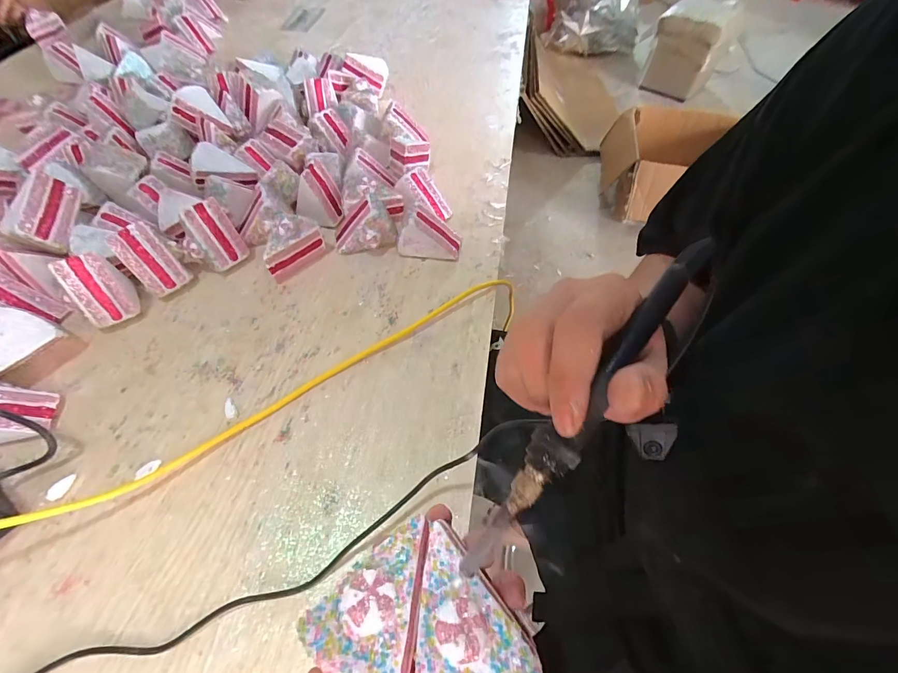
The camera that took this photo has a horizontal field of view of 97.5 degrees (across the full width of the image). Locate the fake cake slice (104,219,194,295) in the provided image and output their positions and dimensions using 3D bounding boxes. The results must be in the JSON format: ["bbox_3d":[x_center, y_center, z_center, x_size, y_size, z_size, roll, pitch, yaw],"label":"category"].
[{"bbox_3d":[-0.393,-0.101,0.518,0.051,0.090,0.040,-41,41,-24],"label":"fake cake slice"}]

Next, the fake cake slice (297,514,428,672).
[{"bbox_3d":[-0.048,0.143,0.218,0.063,0.022,0.080,4,55,2],"label":"fake cake slice"}]

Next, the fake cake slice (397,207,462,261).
[{"bbox_3d":[-0.029,-0.150,0.574,0.092,0.066,0.050,0,55,-1],"label":"fake cake slice"}]

